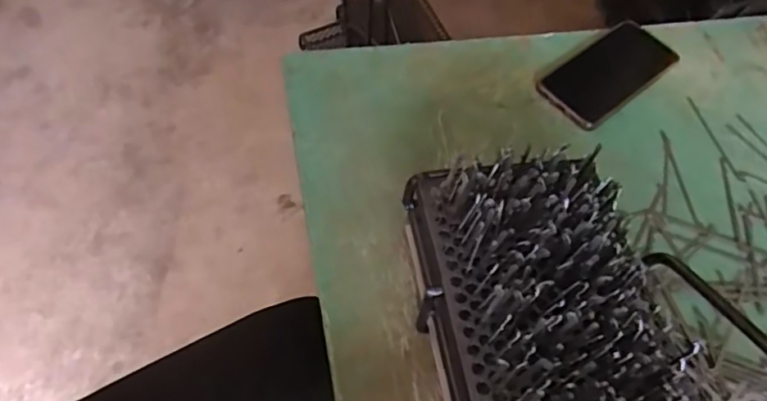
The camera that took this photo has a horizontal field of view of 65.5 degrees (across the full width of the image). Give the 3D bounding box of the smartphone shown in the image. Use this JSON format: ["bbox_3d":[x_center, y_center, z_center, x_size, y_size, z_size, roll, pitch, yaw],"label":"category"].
[{"bbox_3d":[0.240,-0.136,0.637,0.161,0.015,0.076,-34,68,-25],"label":"smartphone"}]

